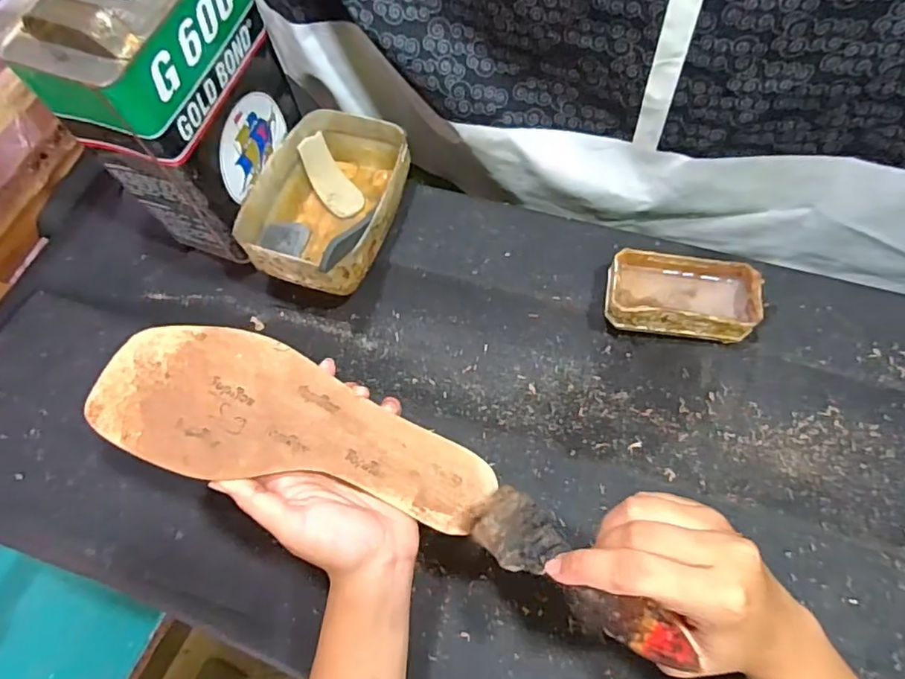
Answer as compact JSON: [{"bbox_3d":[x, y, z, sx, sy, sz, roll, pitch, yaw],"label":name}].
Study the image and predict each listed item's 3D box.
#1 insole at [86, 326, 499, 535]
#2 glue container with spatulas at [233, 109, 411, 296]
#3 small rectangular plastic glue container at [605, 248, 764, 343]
[{"bbox_3d":[-0.087,0.051,0.341,0.233,0.010,0.082,16,76,-10],"label":"insole"},{"bbox_3d":[-0.120,-0.135,0.563,0.127,0.073,0.187,15,65,11],"label":"glue container with spatulas"},{"bbox_3d":[0.205,-0.037,0.516,0.126,0.048,0.070,7,63,7],"label":"small rectangular plastic glue container"}]

